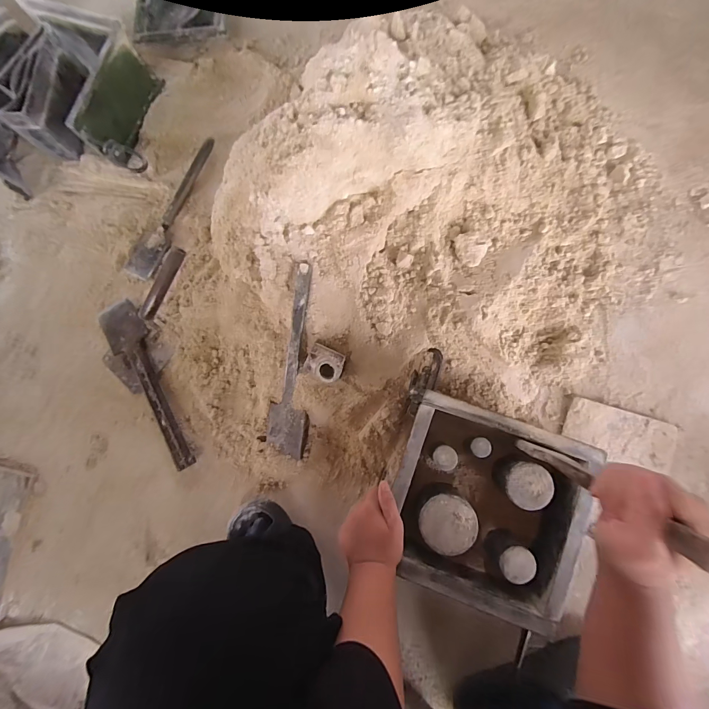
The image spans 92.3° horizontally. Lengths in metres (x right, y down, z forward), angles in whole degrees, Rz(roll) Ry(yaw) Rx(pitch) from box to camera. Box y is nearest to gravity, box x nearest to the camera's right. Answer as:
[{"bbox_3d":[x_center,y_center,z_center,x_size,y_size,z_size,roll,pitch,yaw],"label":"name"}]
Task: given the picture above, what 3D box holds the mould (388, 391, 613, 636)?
[{"bbox_3d":[0.173,0.201,0.474,0.230,0.082,0.234,18,85,7],"label":"mould"}]

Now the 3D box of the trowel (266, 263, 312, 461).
[{"bbox_3d":[-0.102,0.017,0.555,0.063,0.026,0.311,8,103,6],"label":"trowel"}]

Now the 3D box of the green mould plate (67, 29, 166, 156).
[{"bbox_3d":[-0.434,-0.467,0.627,0.016,0.098,0.192,19,82,19],"label":"green mould plate"}]

